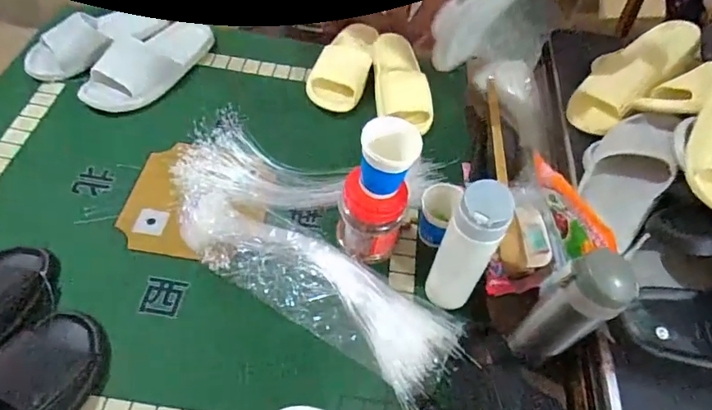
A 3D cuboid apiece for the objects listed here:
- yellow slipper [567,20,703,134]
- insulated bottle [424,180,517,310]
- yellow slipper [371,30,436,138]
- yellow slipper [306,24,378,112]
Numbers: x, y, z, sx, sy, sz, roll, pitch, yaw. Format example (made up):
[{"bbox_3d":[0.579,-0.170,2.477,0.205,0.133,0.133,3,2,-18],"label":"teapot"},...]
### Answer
[{"bbox_3d":[0.453,-0.228,0.794,0.260,0.075,0.111,-39,64,-6],"label":"yellow slipper"},{"bbox_3d":[0.143,0.059,0.624,0.072,0.213,0.058,30,57,16],"label":"insulated bottle"},{"bbox_3d":[0.089,-0.241,0.961,0.106,0.067,0.240,-3,55,-7],"label":"yellow slipper"},{"bbox_3d":[-0.018,-0.298,0.984,0.117,0.066,0.267,16,54,7],"label":"yellow slipper"}]

